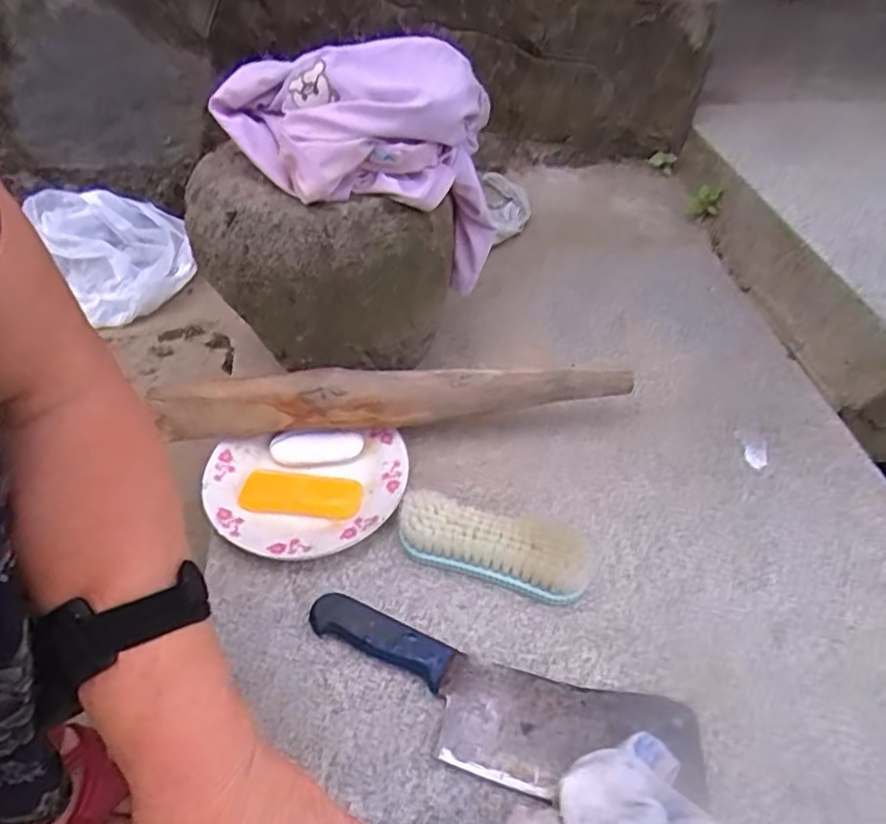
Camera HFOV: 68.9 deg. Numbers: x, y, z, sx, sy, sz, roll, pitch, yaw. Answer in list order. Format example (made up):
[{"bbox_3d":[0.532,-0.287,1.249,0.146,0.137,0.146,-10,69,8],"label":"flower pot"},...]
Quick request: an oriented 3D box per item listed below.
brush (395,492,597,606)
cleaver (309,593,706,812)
[{"bbox_3d":[0.042,0.104,0.517,0.150,0.037,0.057,16,48,12],"label":"brush"},{"bbox_3d":[0.034,0.201,0.439,0.278,0.016,0.083,14,48,10],"label":"cleaver"}]

